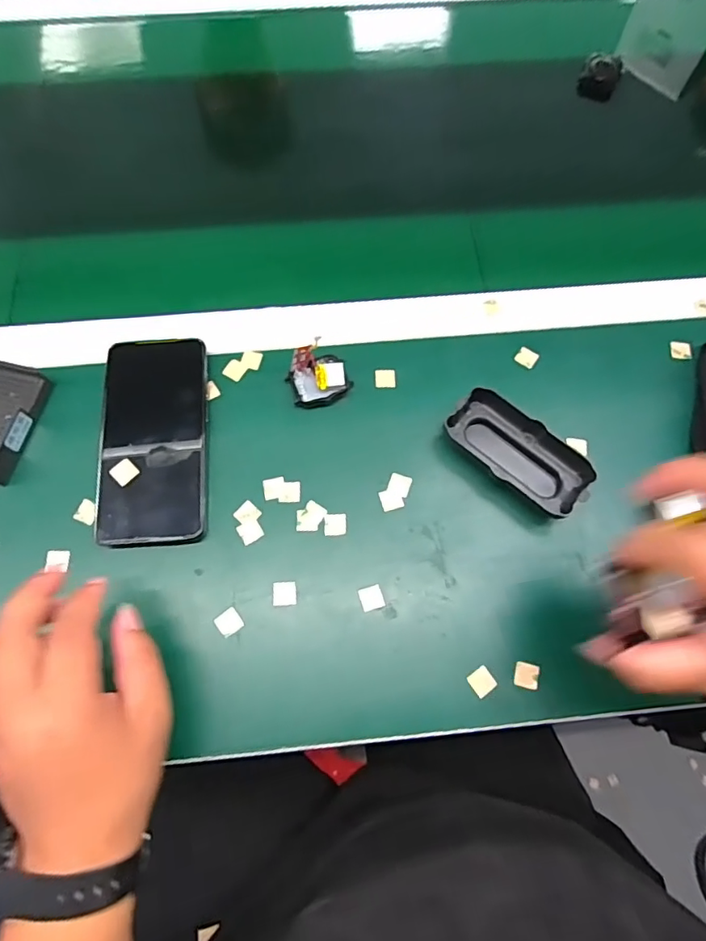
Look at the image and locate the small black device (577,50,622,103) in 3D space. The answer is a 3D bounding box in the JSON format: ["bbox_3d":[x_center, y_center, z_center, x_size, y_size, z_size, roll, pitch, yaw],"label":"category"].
[{"bbox_3d":[0.265,-0.424,0.570,0.039,0.025,0.044,22,71,6],"label":"small black device"}]

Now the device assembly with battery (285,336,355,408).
[{"bbox_3d":[-0.027,-0.075,0.414,0.045,0.033,0.037,-21,72,-9],"label":"device assembly with battery"}]

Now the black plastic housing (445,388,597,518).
[{"bbox_3d":[0.124,-0.015,0.401,0.106,0.027,0.048,42,75,12],"label":"black plastic housing"}]

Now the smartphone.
[{"bbox_3d":[-0.151,-0.025,0.404,0.078,0.015,0.162,-3,71,-3],"label":"smartphone"}]

